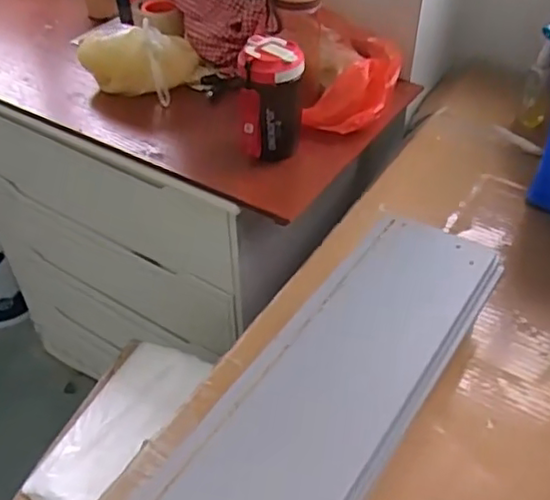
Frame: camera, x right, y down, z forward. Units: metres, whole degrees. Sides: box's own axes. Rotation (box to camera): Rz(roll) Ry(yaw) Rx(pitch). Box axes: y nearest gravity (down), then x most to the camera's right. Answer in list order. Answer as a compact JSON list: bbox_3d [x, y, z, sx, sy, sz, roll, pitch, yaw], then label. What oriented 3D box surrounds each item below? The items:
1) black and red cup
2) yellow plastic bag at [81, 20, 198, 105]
[{"bbox_3d":[-0.004,-0.190,0.862,0.079,0.159,0.083,-1,44,1],"label":"black and red cup"},{"bbox_3d":[-0.218,-0.301,1.021,0.183,0.091,0.115,-6,44,-4],"label":"yellow plastic bag"}]

